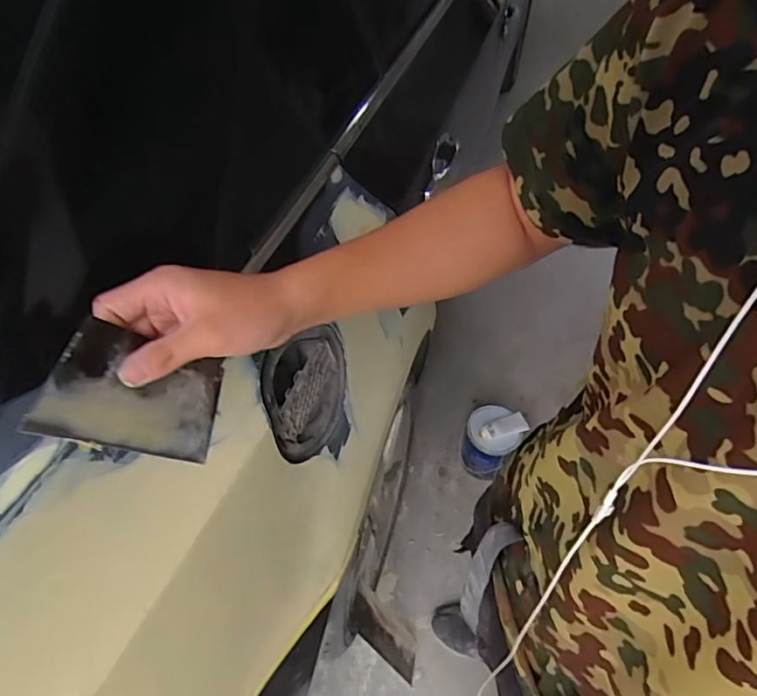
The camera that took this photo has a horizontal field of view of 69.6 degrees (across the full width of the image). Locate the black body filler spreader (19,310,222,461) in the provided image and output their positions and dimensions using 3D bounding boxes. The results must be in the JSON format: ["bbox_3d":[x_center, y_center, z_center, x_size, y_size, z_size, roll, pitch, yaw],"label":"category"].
[{"bbox_3d":[-0.156,0.030,0.360,0.004,0.129,0.071,-4,70,29],"label":"black body filler spreader"}]

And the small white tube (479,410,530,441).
[{"bbox_3d":[0.324,0.206,1.417,0.133,0.020,0.051,-16,53,-13],"label":"small white tube"}]

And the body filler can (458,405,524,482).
[{"bbox_3d":[0.305,0.255,1.466,0.144,0.169,0.147,0,51,0],"label":"body filler can"}]

